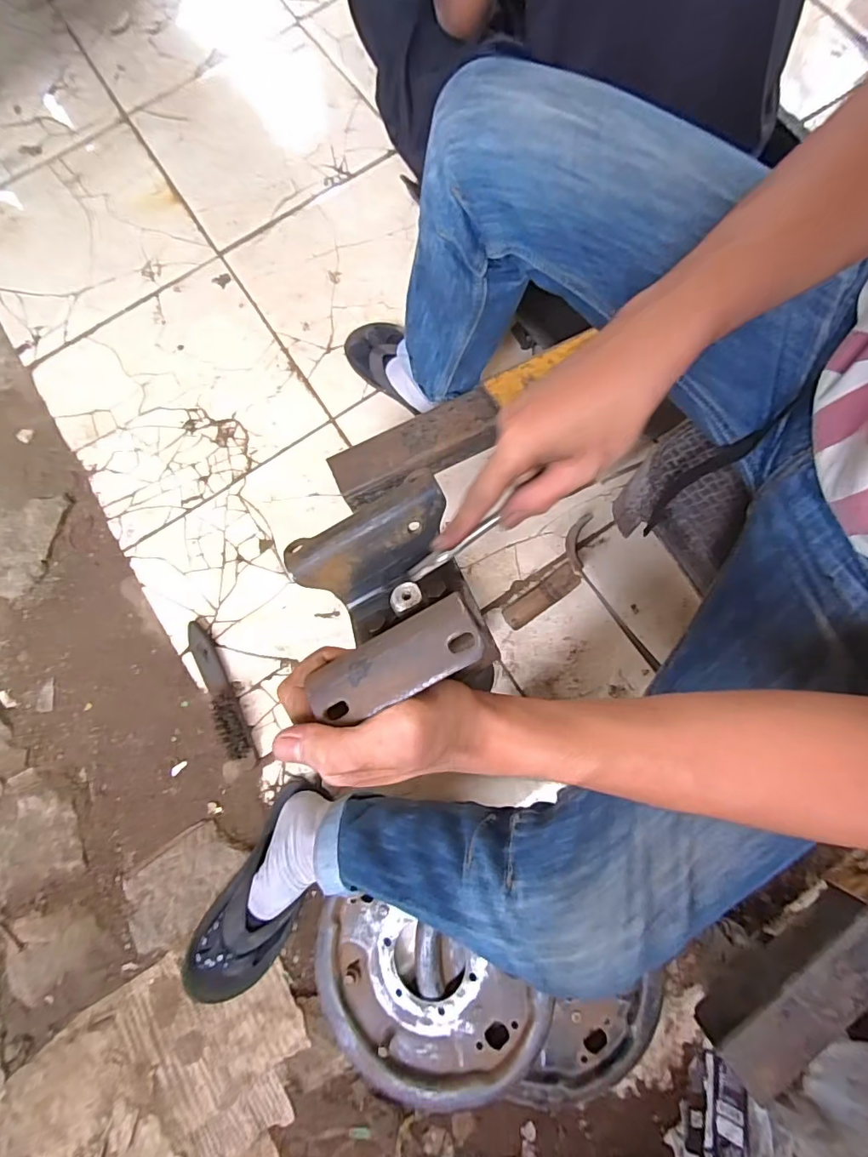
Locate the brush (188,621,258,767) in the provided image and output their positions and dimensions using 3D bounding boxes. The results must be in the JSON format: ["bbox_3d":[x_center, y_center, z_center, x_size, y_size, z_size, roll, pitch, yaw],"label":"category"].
[{"bbox_3d":[-0.320,0.167,0.753,0.043,0.043,0.232,-27,79,-5],"label":"brush"}]

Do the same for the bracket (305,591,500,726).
[{"bbox_3d":[-0.016,0.036,0.223,0.080,0.009,0.032,-26,80,4],"label":"bracket"}]

